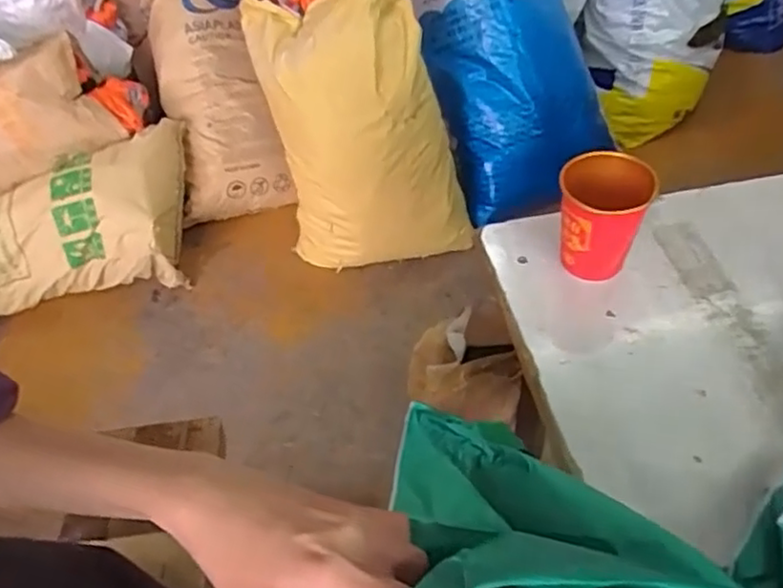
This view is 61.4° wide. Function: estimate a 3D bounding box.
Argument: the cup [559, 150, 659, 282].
[{"bbox_3d":[0.169,-0.061,0.534,0.068,0.086,0.069,5,47,10],"label":"cup"}]

